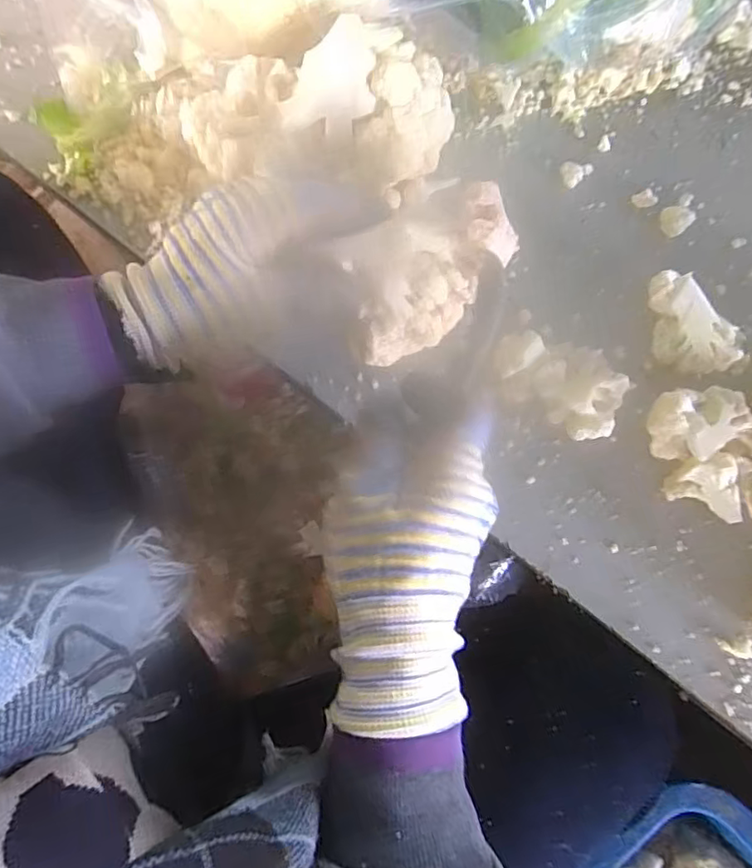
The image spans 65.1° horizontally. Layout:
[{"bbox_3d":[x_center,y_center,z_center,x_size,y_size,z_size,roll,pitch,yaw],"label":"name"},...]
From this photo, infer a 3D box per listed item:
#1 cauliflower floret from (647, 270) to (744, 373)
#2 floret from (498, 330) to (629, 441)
[{"bbox_3d":[0.178,-0.063,0.337,0.036,0.033,0.059,-10,78,-2],"label":"cauliflower floret"},{"bbox_3d":[0.103,-0.030,0.330,0.070,0.034,0.044,36,80,7],"label":"floret"}]

